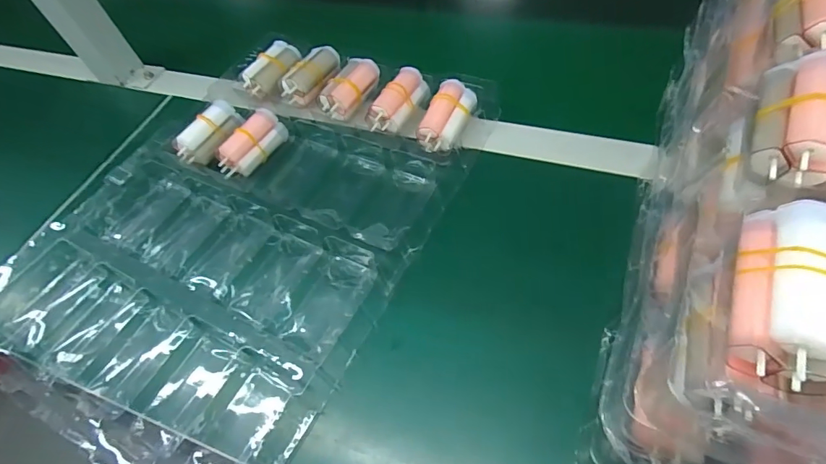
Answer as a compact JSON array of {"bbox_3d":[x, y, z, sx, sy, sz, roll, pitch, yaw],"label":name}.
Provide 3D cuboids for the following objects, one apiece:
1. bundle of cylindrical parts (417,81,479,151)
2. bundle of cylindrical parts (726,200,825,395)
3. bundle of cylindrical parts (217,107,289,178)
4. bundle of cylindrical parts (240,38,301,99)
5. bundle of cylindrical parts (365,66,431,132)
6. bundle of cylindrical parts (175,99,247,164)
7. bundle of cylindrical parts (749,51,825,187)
[{"bbox_3d":[0.030,-0.103,0.393,0.031,0.024,0.070,22,72,23],"label":"bundle of cylindrical parts"},{"bbox_3d":[0.136,0.021,0.163,0.029,0.020,0.070,16,66,18],"label":"bundle of cylindrical parts"},{"bbox_3d":[-0.146,-0.081,0.409,0.025,0.032,0.067,25,63,24],"label":"bundle of cylindrical parts"},{"bbox_3d":[-0.148,-0.171,0.463,0.038,0.023,0.068,26,71,25],"label":"bundle of cylindrical parts"},{"bbox_3d":[-0.013,-0.124,0.414,0.031,0.025,0.071,29,70,27],"label":"bundle of cylindrical parts"},{"bbox_3d":[-0.192,-0.093,0.421,0.023,0.028,0.066,31,77,28],"label":"bundle of cylindrical parts"},{"bbox_3d":[0.180,-0.053,0.207,0.032,0.023,0.068,17,71,19],"label":"bundle of cylindrical parts"}]

